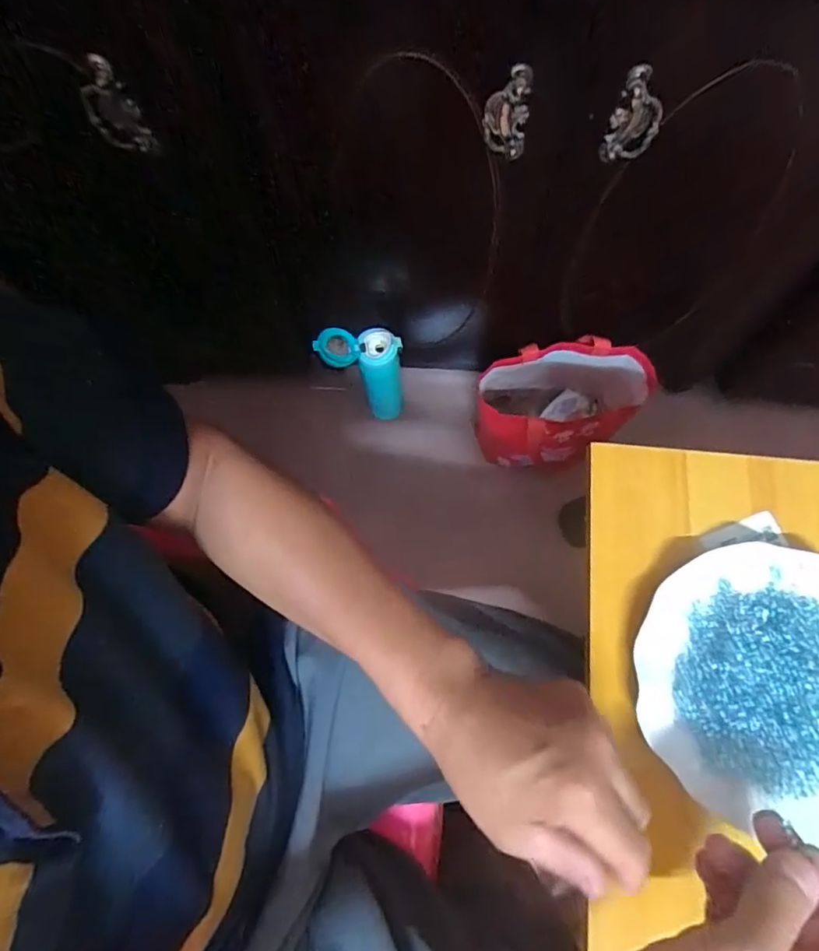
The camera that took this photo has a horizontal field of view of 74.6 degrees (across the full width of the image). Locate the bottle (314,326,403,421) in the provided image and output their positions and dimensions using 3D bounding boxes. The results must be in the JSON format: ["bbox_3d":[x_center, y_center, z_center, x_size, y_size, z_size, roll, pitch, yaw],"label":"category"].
[{"bbox_3d":[-0.071,-0.161,0.873,0.115,0.230,0.067,9,74,4],"label":"bottle"}]

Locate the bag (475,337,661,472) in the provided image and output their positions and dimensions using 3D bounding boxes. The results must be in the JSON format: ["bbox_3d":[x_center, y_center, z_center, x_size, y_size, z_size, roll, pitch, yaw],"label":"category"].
[{"bbox_3d":[0.238,-0.099,0.849,0.260,0.212,0.139,-1,74,2],"label":"bag"}]

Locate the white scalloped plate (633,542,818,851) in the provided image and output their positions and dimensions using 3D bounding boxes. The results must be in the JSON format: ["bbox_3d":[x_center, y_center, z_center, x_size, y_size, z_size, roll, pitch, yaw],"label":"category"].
[{"bbox_3d":[0.249,0.141,0.367,0.178,0.034,0.176,0,74,2],"label":"white scalloped plate"}]

